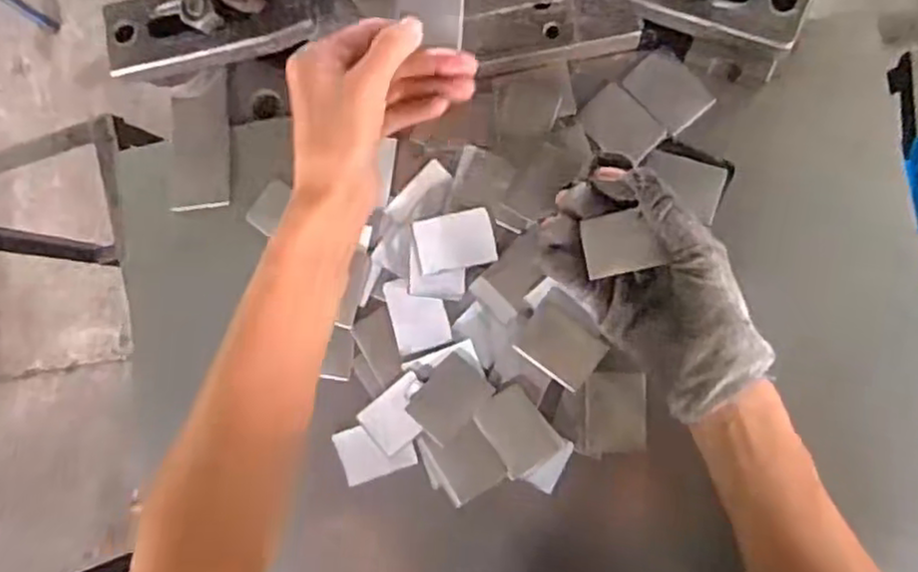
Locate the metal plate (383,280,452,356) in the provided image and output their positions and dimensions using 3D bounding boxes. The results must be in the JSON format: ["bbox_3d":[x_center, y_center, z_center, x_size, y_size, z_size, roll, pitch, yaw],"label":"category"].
[{"bbox_3d":[-0.026,0.017,0.449,0.033,0.004,0.045,-16,84,8],"label":"metal plate"}]

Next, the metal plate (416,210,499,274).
[{"bbox_3d":[-0.003,-0.028,0.444,0.048,0.004,0.034,-10,98,1],"label":"metal plate"}]

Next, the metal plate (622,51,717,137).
[{"bbox_3d":[0.129,-0.120,0.443,0.032,0.004,0.048,-42,81,4],"label":"metal plate"}]

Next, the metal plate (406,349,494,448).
[{"bbox_3d":[-0.006,0.069,0.442,0.035,0.004,0.048,42,89,5],"label":"metal plate"}]

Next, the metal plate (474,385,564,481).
[{"bbox_3d":[0.035,0.088,0.435,0.038,0.004,0.048,-38,82,5],"label":"metal plate"}]

